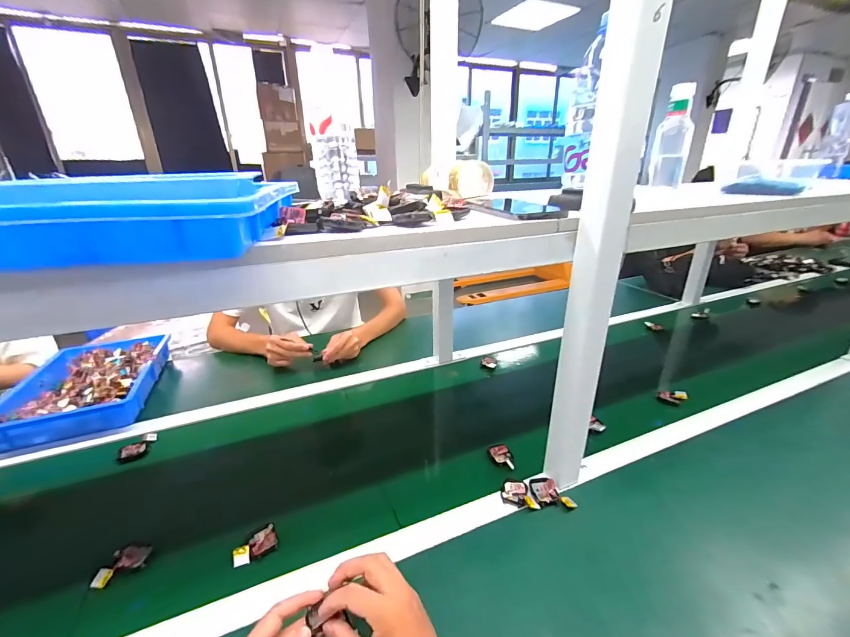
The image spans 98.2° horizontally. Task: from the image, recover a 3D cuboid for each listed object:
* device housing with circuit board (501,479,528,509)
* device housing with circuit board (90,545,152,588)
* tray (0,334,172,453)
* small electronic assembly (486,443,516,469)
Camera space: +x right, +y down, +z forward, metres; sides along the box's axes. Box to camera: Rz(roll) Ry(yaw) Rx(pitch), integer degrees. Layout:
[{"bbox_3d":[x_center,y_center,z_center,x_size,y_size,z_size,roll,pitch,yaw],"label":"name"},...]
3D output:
[{"bbox_3d":[0.139,0.271,0.574,0.039,0.012,0.047,4,24,11],"label":"device housing with circuit board"},{"bbox_3d":[-0.400,0.324,0.488,0.061,0.011,0.038,-17,28,-32],"label":"device housing with circuit board"},{"bbox_3d":[-0.733,0.138,0.810,0.252,0.058,0.333,-11,25,-22],"label":"tray"},{"bbox_3d":[0.135,0.243,0.651,0.037,0.015,0.062,-3,24,-6],"label":"small electronic assembly"}]

